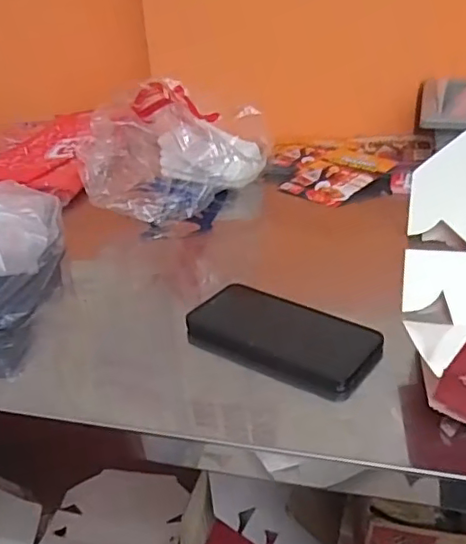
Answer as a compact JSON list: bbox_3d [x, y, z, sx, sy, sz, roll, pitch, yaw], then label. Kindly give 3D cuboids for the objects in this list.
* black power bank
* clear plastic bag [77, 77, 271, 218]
[{"bbox_3d":[0.041,0.055,0.508,0.164,0.027,0.086,19,35,36],"label":"black power bank"},{"bbox_3d":[-0.069,-0.170,0.784,0.213,0.128,0.211,2,29,11],"label":"clear plastic bag"}]

